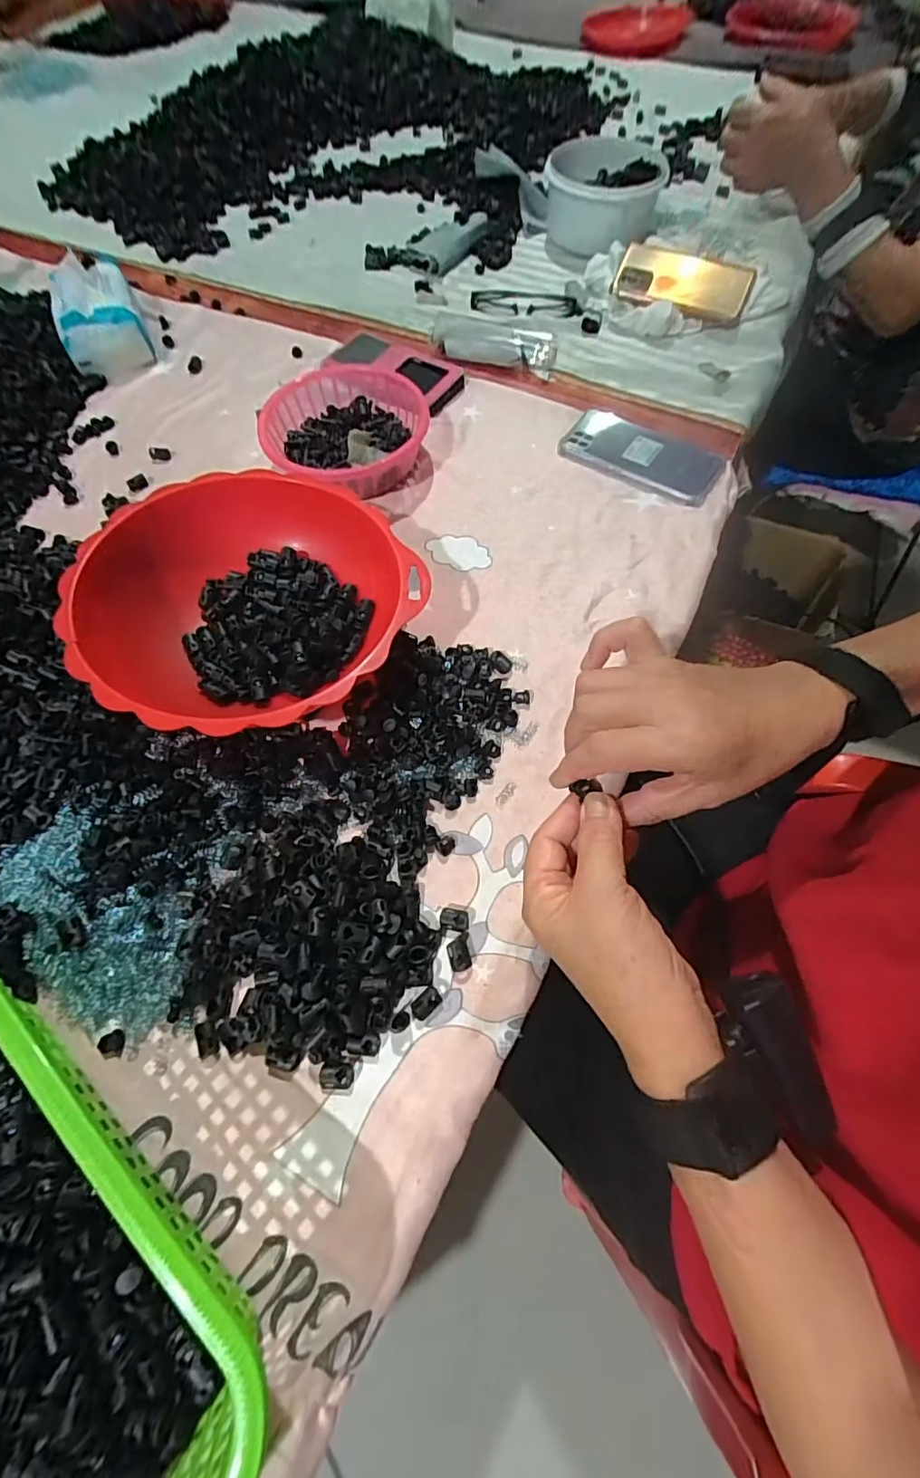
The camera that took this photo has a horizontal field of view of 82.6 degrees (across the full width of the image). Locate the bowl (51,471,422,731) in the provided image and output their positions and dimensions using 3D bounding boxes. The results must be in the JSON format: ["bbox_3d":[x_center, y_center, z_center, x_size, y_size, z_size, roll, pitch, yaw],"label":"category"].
[{"bbox_3d":[-0.162,-0.099,0.422,0.227,0.092,0.234,0,65,1],"label":"bowl"}]

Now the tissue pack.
[{"bbox_3d":[-0.450,-0.531,0.652,0.094,0.062,0.163,-22,66,-9],"label":"tissue pack"}]

